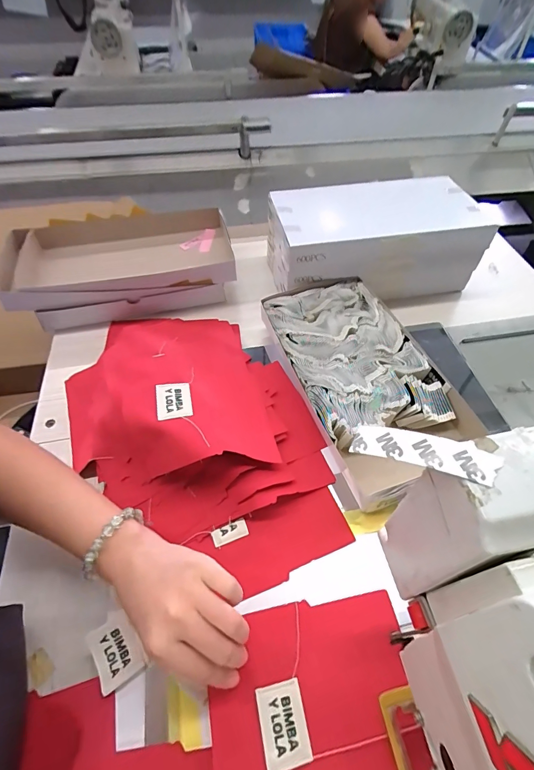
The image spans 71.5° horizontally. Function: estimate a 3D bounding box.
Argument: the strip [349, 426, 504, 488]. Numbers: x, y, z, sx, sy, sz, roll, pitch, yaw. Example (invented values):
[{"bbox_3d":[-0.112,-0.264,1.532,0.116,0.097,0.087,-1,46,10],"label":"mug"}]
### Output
[{"bbox_3d":[0.066,0.028,0.160,0.058,0.007,0.016,9,48,28],"label":"strip"}]

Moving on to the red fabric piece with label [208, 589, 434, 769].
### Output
[{"bbox_3d":[0.039,0.252,0.281,0.158,0.017,0.147,-8,56,-8],"label":"red fabric piece with label"}]

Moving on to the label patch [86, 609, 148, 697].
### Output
[{"bbox_3d":[-0.128,0.223,0.312,0.034,0.005,0.051,-27,60,-21],"label":"label patch"}]

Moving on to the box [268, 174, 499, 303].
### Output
[{"bbox_3d":[0.166,-0.234,0.600,0.311,0.106,0.173,-9,54,-7],"label":"box"}]

